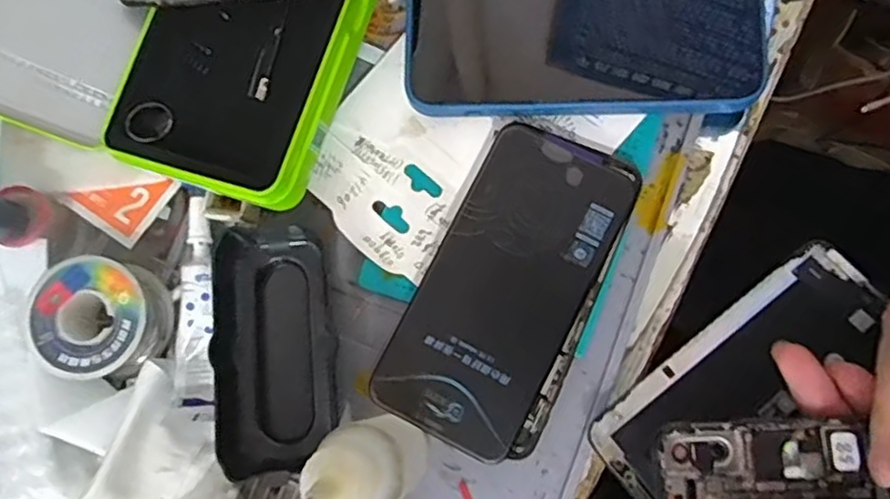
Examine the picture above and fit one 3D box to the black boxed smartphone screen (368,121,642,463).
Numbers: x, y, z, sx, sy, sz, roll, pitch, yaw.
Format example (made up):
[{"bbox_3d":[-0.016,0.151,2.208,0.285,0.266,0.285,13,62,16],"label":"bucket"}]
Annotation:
[{"bbox_3d":[0.027,0.016,0.292,0.067,0.004,0.142,27,85,5],"label":"black boxed smartphone screen"}]

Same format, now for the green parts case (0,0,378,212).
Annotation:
[{"bbox_3d":[-0.132,-0.137,0.313,0.204,0.053,0.188,18,73,7],"label":"green parts case"}]

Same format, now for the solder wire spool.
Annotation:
[{"bbox_3d":[-0.161,0.033,0.306,0.053,0.038,0.054,0,72,1],"label":"solder wire spool"}]

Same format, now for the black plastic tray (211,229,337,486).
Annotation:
[{"bbox_3d":[-0.078,0.045,0.302,0.051,0.022,0.108,-6,72,-1],"label":"black plastic tray"}]

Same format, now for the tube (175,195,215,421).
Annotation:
[{"bbox_3d":[-0.118,0.026,0.308,0.021,0.015,0.101,-1,85,1],"label":"tube"}]

